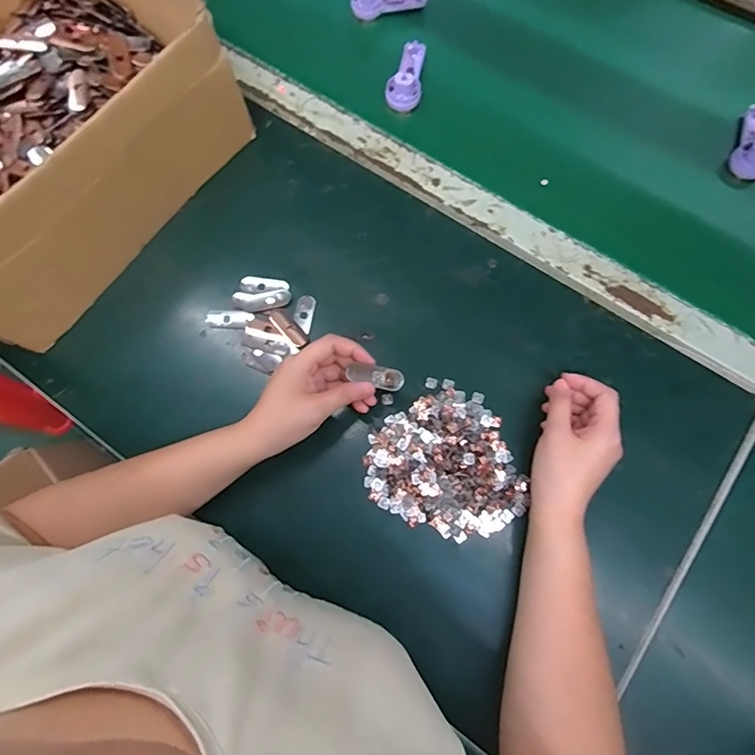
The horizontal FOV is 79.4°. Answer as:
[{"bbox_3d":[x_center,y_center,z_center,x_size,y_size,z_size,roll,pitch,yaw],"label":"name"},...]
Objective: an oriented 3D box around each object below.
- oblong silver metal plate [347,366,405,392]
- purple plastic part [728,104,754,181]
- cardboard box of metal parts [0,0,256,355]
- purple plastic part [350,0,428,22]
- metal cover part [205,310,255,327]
[{"bbox_3d":[-0.001,0.000,0.404,0.049,0.007,0.019,9,76,16],"label":"oblong silver metal plate"},{"bbox_3d":[0.424,-0.264,0.503,0.039,0.029,0.092,27,78,8],"label":"purple plastic part"},{"bbox_3d":[-0.356,-0.265,0.469,0.301,0.138,0.383,38,80,10],"label":"cardboard box of metal parts"},{"bbox_3d":[0.015,-0.484,0.577,0.096,0.029,0.027,-13,76,-2],"label":"purple plastic part"},{"bbox_3d":[-0.154,-0.062,0.475,0.048,0.004,0.017,2,76,2],"label":"metal cover part"}]

